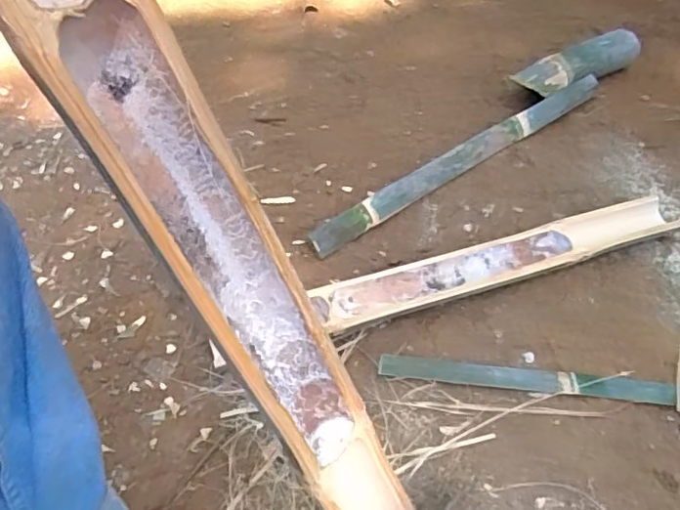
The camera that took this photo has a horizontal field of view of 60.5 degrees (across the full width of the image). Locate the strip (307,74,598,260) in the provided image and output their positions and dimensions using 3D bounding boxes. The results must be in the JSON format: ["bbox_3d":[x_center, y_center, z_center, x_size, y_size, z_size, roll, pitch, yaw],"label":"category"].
[{"bbox_3d":[0.215,-0.171,0.982,0.669,0.039,0.054,-32,54,-25],"label":"strip"}]

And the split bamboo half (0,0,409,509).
[{"bbox_3d":[-0.071,0.014,0.369,0.040,0.645,0.078,7,43,41],"label":"split bamboo half"}]

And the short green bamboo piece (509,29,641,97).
[{"bbox_3d":[0.458,-0.366,1.130,0.282,0.070,0.079,-27,52,-21],"label":"short green bamboo piece"}]

